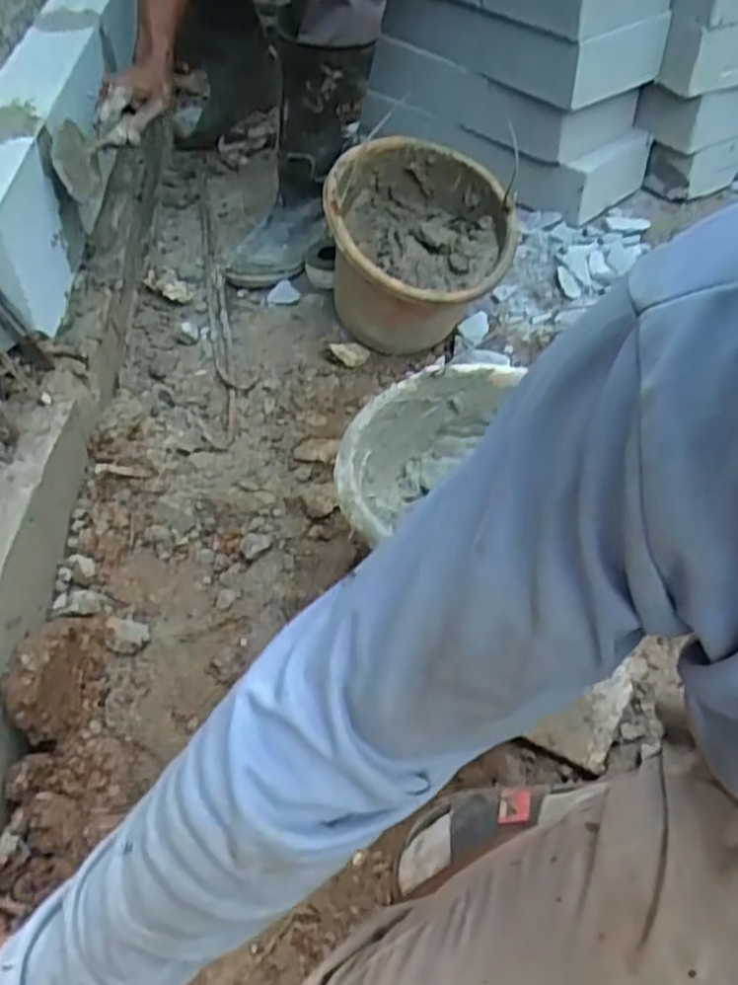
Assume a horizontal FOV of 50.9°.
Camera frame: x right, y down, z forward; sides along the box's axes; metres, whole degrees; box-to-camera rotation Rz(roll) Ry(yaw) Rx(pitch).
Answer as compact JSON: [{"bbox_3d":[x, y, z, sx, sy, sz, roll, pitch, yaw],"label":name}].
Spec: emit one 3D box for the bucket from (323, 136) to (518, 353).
[{"bbox_3d":[0.073,-0.338,1.106,0.244,0.223,0.285,-1,48,0],"label":"bucket"}]

